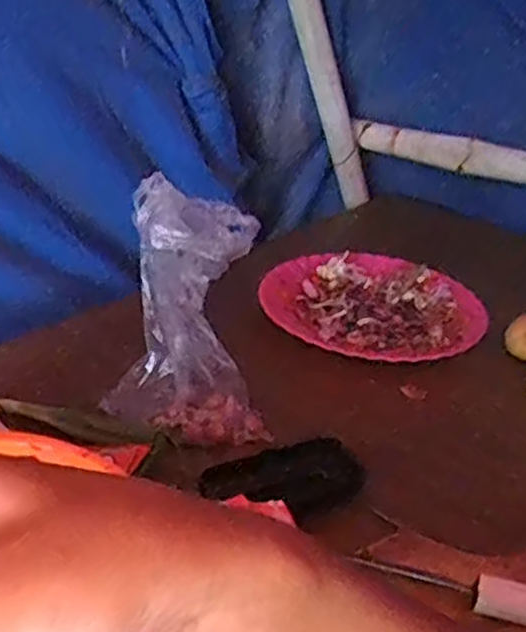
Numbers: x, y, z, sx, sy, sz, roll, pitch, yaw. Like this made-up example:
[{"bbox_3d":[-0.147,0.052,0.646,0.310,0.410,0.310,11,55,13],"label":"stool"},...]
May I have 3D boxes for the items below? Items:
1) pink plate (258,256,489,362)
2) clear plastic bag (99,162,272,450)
[{"bbox_3d":[0.109,-0.011,0.758,0.214,0.025,0.180,4,28,-3],"label":"pink plate"},{"bbox_3d":[-0.049,-0.004,0.545,0.097,0.178,0.086,-11,33,-29],"label":"clear plastic bag"}]

